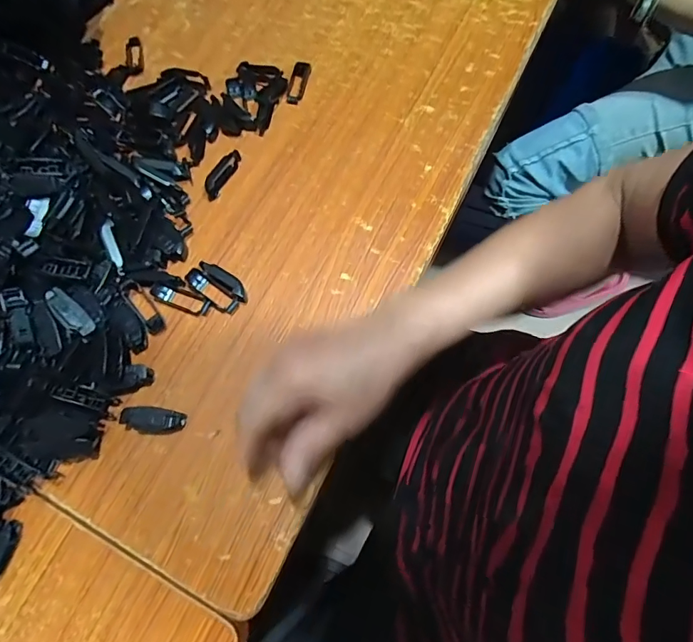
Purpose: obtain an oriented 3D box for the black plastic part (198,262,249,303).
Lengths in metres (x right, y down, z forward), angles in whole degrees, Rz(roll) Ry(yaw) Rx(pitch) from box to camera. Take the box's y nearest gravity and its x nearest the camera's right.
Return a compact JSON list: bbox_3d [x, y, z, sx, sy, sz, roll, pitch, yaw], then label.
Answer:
[{"bbox_3d":[-0.113,-0.038,0.389,0.052,0.016,0.014,36,76,14],"label":"black plastic part"}]

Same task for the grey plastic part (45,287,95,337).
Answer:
[{"bbox_3d":[-0.232,-0.007,0.349,0.017,0.006,0.047,-45,93,-12],"label":"grey plastic part"}]

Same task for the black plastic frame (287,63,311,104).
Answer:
[{"bbox_3d":[-0.055,-0.271,0.473,0.019,0.010,0.058,10,71,6],"label":"black plastic frame"}]

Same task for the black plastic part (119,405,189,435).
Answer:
[{"bbox_3d":[-0.160,0.082,0.345,0.049,0.016,0.020,4,71,4],"label":"black plastic part"}]

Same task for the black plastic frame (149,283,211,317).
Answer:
[{"bbox_3d":[-0.155,-0.022,0.387,0.056,0.009,0.019,19,73,9],"label":"black plastic frame"}]

